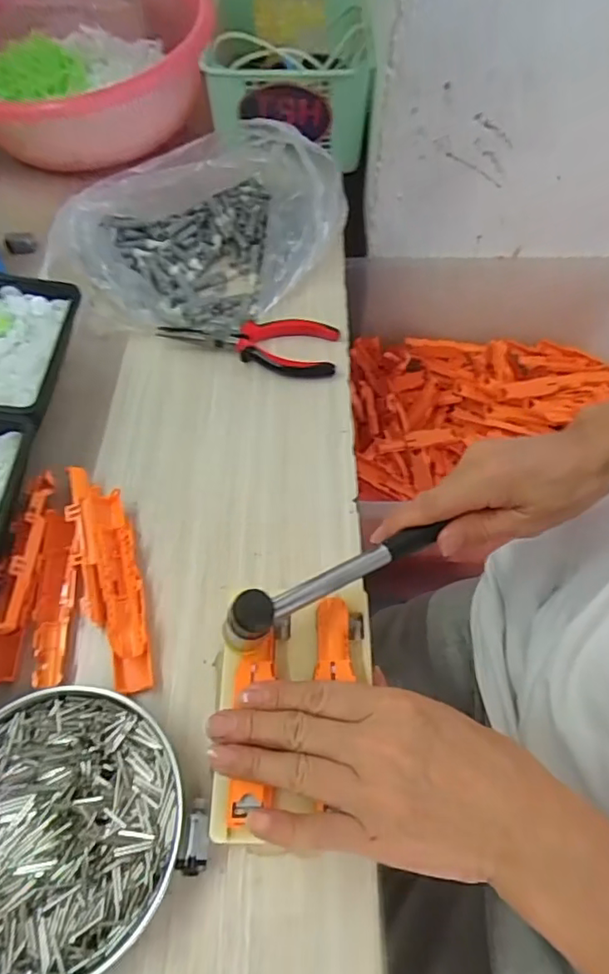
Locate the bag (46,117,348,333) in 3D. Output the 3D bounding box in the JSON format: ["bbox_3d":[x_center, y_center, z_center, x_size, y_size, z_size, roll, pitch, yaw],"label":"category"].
[{"bbox_3d":[-0.095,-0.247,0.518,0.180,0.088,0.263,38,64,22],"label":"bag"}]

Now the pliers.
[{"bbox_3d":[-0.050,-0.132,0.493,0.156,0.013,0.061,7,57,4],"label":"pliers"}]

